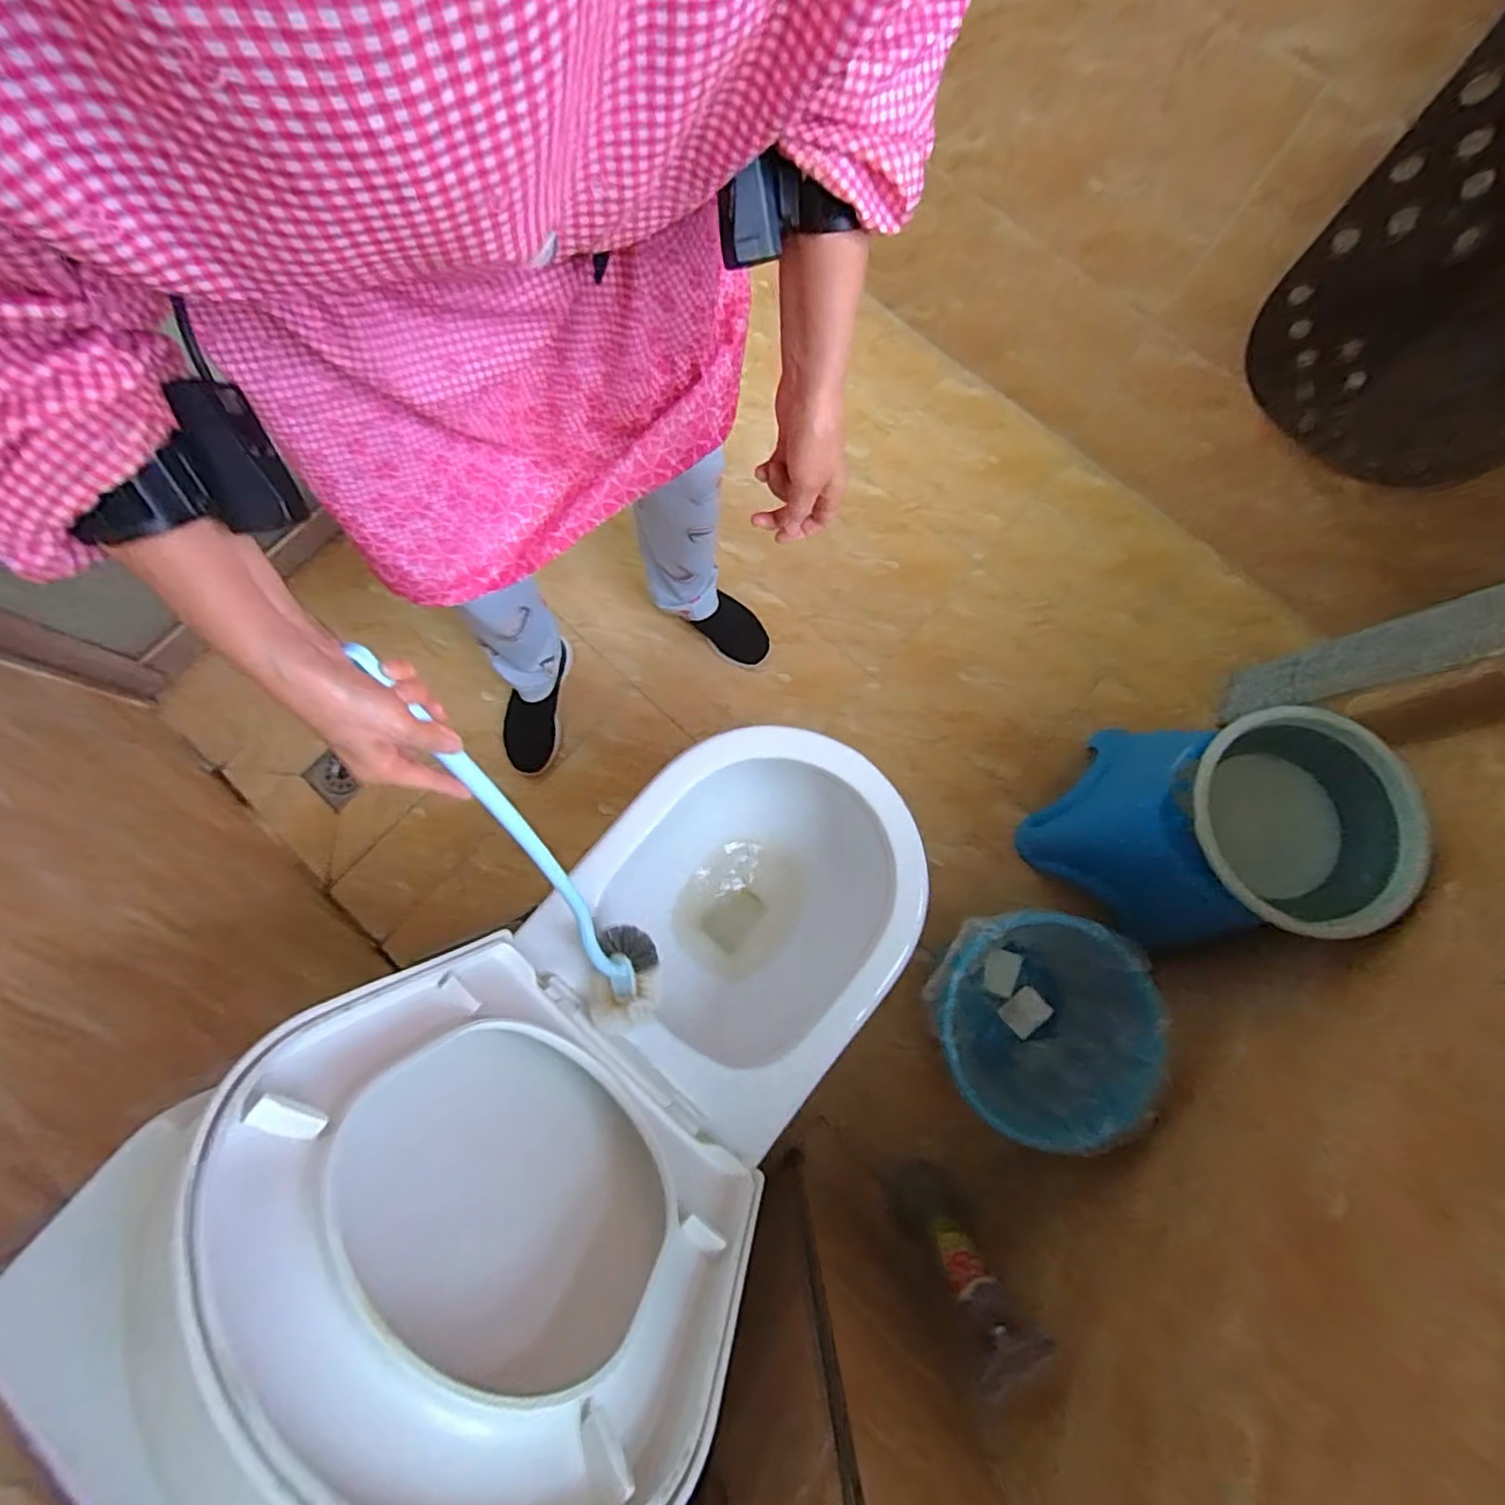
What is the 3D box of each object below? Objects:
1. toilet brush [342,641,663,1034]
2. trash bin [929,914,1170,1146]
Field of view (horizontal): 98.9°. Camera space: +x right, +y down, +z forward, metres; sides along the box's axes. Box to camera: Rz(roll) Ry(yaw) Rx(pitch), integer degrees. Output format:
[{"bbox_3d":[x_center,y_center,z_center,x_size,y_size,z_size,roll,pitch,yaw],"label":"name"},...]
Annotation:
[{"bbox_3d":[-0.180,0.091,0.536,0.079,0.424,0.074,-24,36,-5],"label":"toilet brush"},{"bbox_3d":[0.377,0.367,0.910,0.276,0.240,0.271,9,78,2],"label":"trash bin"}]

